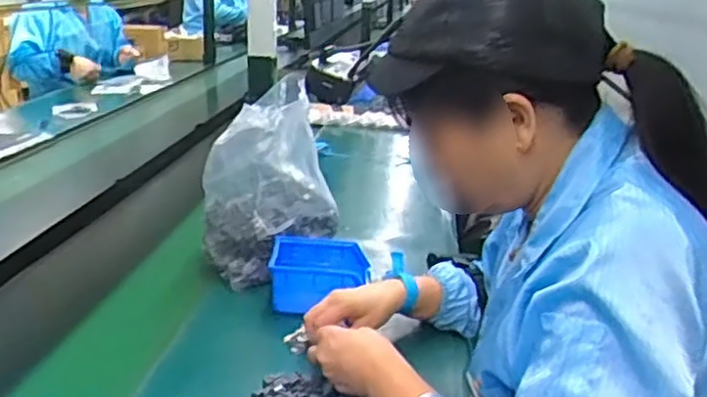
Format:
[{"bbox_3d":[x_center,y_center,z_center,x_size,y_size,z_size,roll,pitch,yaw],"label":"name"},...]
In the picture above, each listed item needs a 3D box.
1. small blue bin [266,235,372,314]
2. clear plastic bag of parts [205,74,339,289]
[{"bbox_3d":[-0.048,0.112,1.002,0.134,0.078,0.121,2,18,-1],"label":"small blue bin"},{"bbox_3d":[-0.125,-0.022,1.082,0.197,0.267,0.197,-1,18,-11],"label":"clear plastic bag of parts"}]

